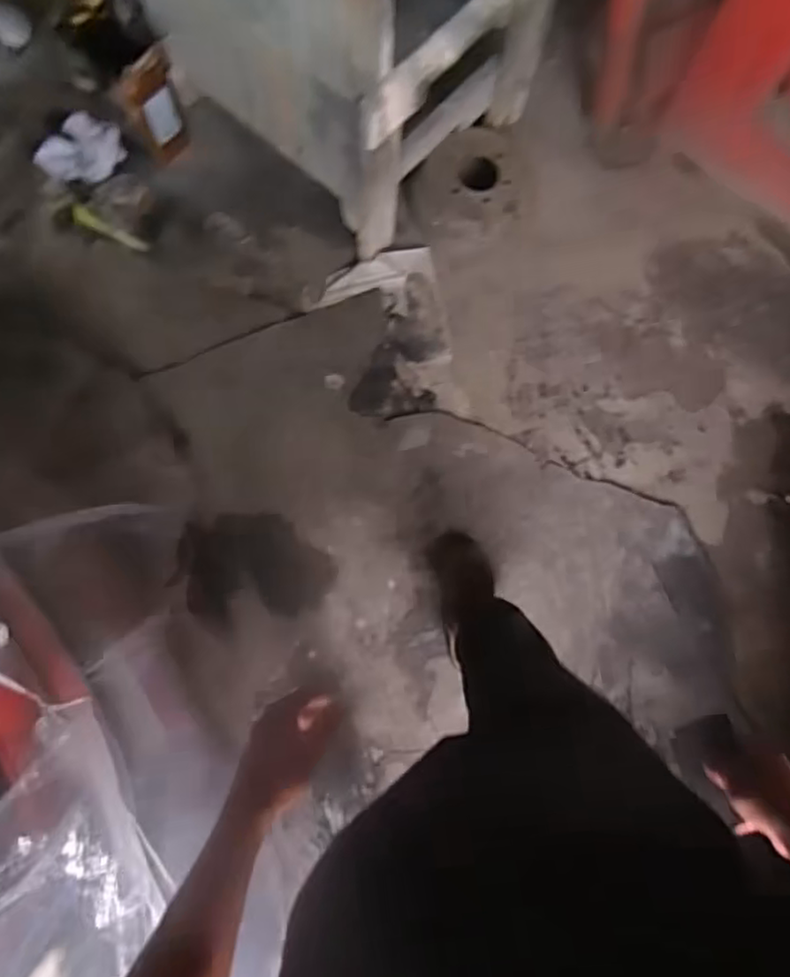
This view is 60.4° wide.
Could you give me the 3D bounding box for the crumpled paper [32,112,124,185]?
[{"bbox_3d":[-0.736,-0.783,1.569,0.174,0.048,0.176,43,81,7],"label":"crumpled paper"}]

